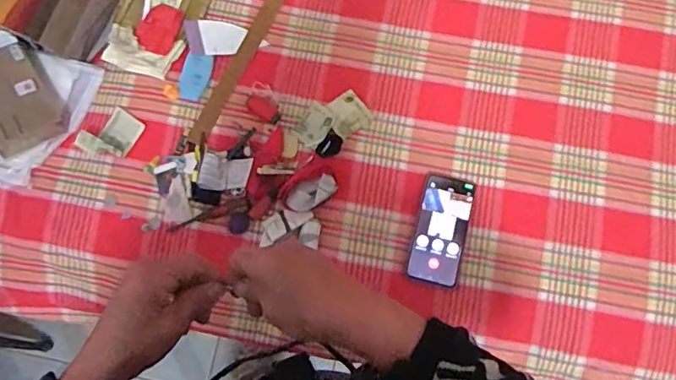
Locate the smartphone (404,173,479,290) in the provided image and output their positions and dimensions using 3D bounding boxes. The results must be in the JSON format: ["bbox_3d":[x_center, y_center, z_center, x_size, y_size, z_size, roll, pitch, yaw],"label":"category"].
[{"bbox_3d":[0.153,0.056,0.814,0.076,0.007,0.162,15,77,4],"label":"smartphone"}]

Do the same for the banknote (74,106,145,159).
[{"bbox_3d":[-0.343,-0.085,0.839,0.070,0.030,0.084,28,78,7],"label":"banknote"}]

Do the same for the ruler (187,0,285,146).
[{"bbox_3d":[-0.150,-0.215,0.884,0.032,0.008,0.322,24,78,6],"label":"ruler"}]

